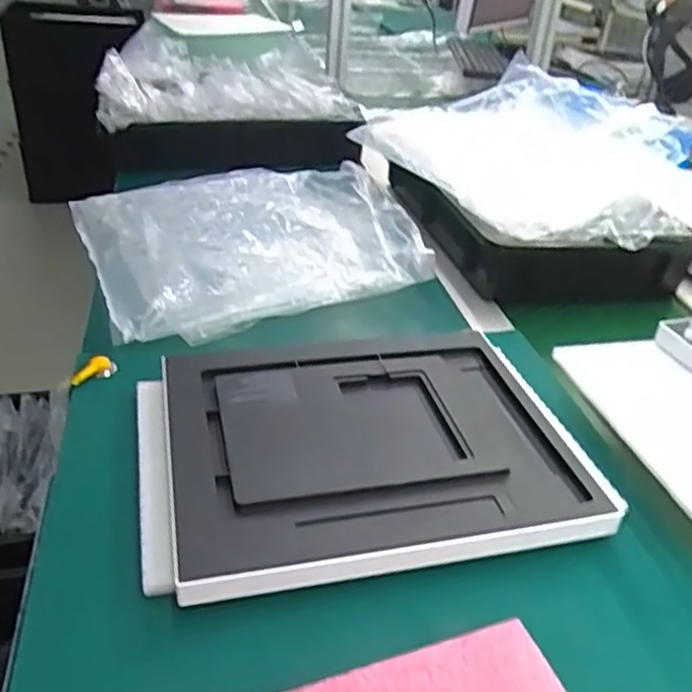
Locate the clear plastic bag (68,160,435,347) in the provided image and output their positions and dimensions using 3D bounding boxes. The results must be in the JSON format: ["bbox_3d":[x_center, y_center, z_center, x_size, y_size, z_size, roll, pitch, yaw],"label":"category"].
[{"bbox_3d":[-0.126,-0.142,0.870,0.365,0.057,0.349,-10,35,-23],"label":"clear plastic bag"}]

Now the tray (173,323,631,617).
[{"bbox_3d":[0.021,0.072,0.553,0.308,0.027,0.239,-4,33,-13],"label":"tray"}]

